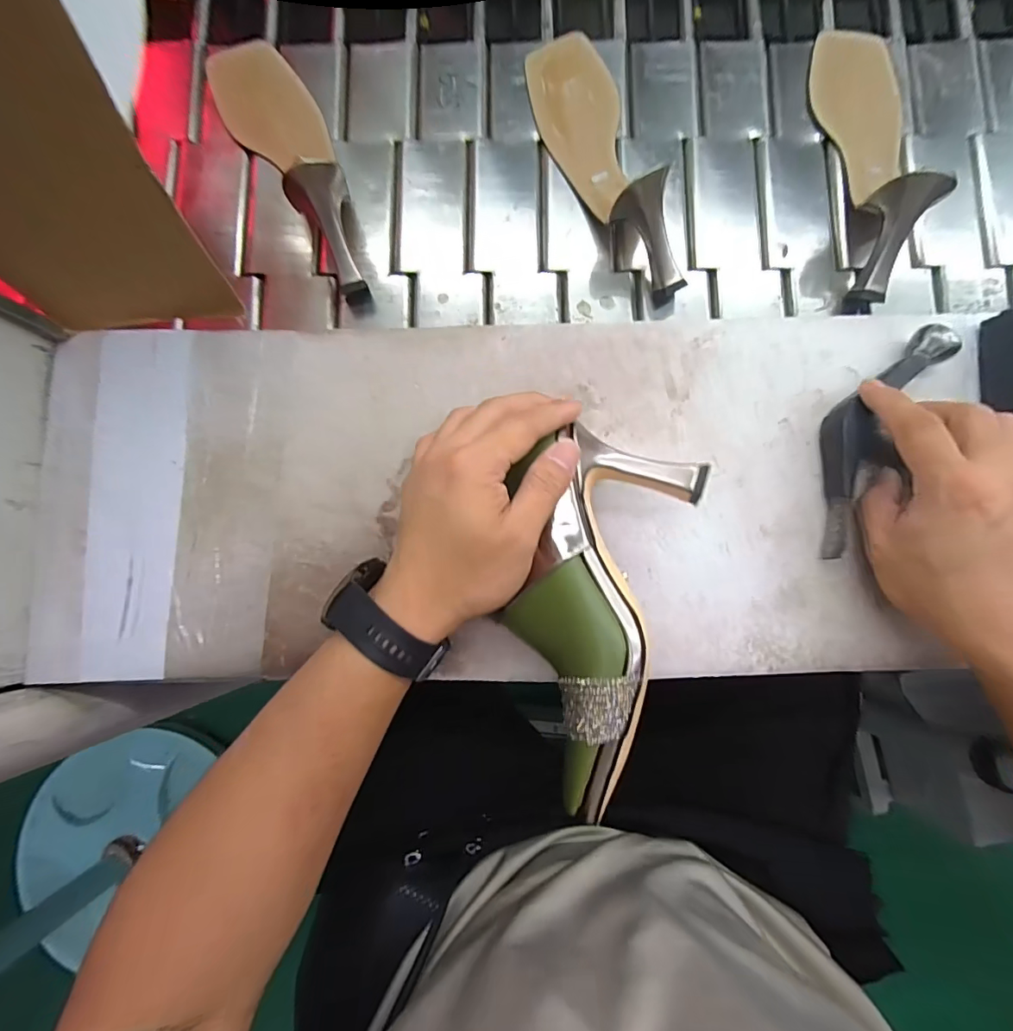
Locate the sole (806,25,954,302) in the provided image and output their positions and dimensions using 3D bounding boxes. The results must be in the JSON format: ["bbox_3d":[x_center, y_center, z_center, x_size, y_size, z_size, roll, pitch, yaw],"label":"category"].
[{"bbox_3d":[0.317,-0.308,0.400,0.075,0.060,0.261,-3,82,-1],"label":"sole"}]

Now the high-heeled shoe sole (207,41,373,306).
[{"bbox_3d":[-0.176,-0.303,0.394,0.074,0.061,0.246,-30,83,-4],"label":"high-heeled shoe sole"}]

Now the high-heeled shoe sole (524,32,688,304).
[{"bbox_3d":[0.077,-0.303,0.396,0.074,0.063,0.252,-13,82,-2],"label":"high-heeled shoe sole"}]

